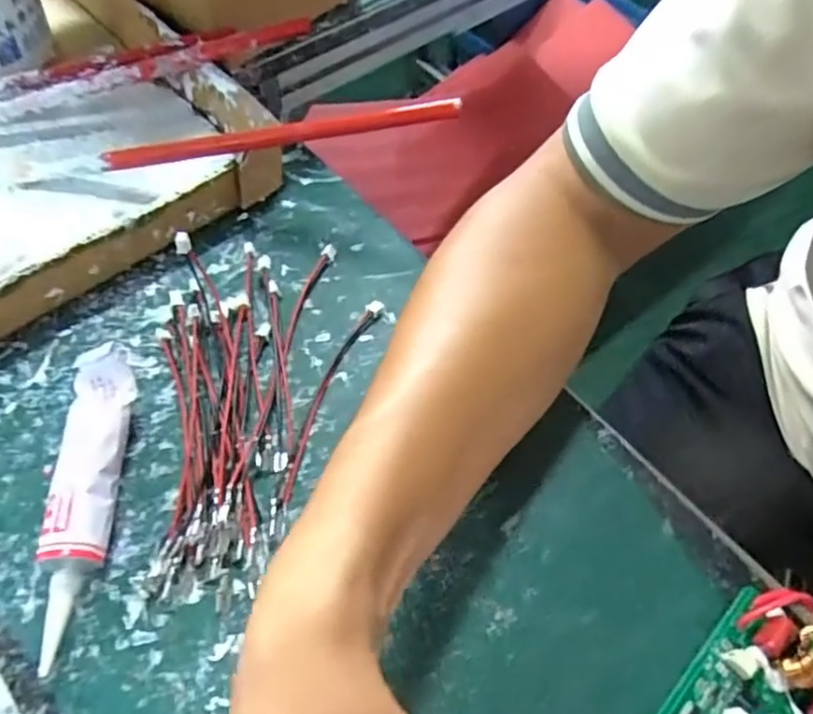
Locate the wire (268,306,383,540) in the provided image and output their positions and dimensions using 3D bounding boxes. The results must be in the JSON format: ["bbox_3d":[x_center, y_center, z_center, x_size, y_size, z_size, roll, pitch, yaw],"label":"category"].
[{"bbox_3d":[-0.041,0.023,0.307,0.012,0.006,0.129,20,61,8],"label":"wire"}]

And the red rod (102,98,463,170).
[{"bbox_3d":[-0.072,-0.119,0.337,0.200,0.013,0.007,-4,59,12],"label":"red rod"}]

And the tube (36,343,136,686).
[{"bbox_3d":[-0.137,0.053,0.273,0.030,0.025,0.140,-6,61,-7],"label":"tube"}]

